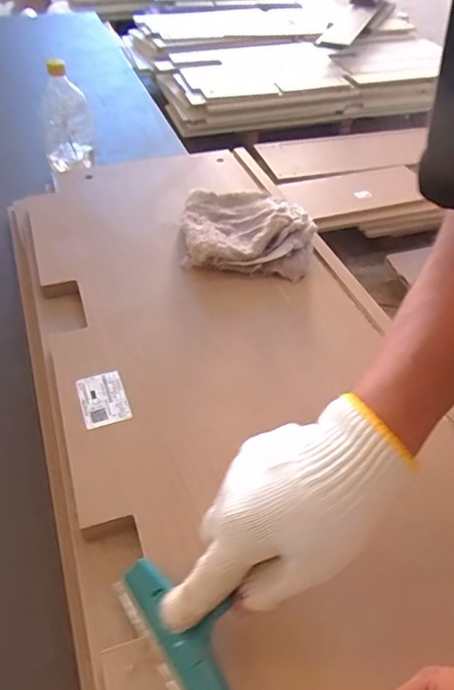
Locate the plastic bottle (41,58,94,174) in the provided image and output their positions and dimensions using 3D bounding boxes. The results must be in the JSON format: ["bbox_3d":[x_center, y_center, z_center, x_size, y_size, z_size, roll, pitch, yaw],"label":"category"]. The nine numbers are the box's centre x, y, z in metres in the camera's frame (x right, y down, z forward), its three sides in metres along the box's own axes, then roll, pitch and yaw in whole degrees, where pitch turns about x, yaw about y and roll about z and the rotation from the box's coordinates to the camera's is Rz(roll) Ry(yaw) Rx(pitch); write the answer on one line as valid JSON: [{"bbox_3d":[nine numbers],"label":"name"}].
[{"bbox_3d":[-0.293,-0.409,0.942,0.088,0.181,0.077,-7,46,-12],"label":"plastic bottle"}]

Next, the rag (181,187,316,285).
[{"bbox_3d":[0.021,-0.151,0.653,0.159,0.046,0.171,4,45,-1],"label":"rag"}]

